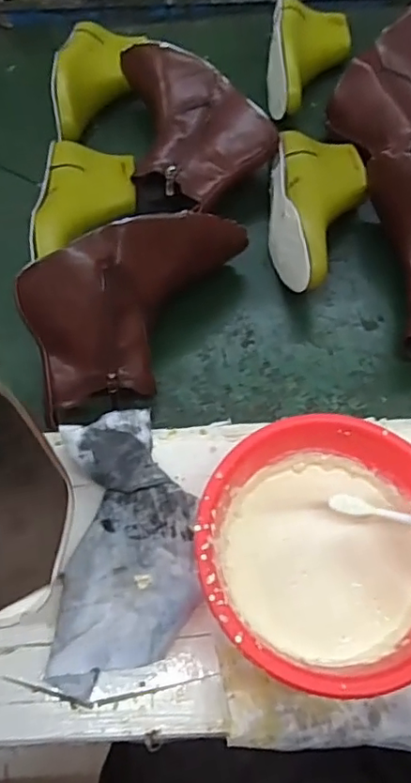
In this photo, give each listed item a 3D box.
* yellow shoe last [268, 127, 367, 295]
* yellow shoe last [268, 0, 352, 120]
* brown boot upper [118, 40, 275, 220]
[{"bbox_3d":[0.125,-0.203,0.633,0.102,0.080,0.222,6,63,4],"label":"yellow shoe last"},{"bbox_3d":[0.144,-0.464,0.765,0.106,0.062,0.230,6,63,4],"label":"yellow shoe last"},{"bbox_3d":[-0.013,-0.318,0.696,0.162,0.098,0.260,-10,63,-4],"label":"brown boot upper"}]

